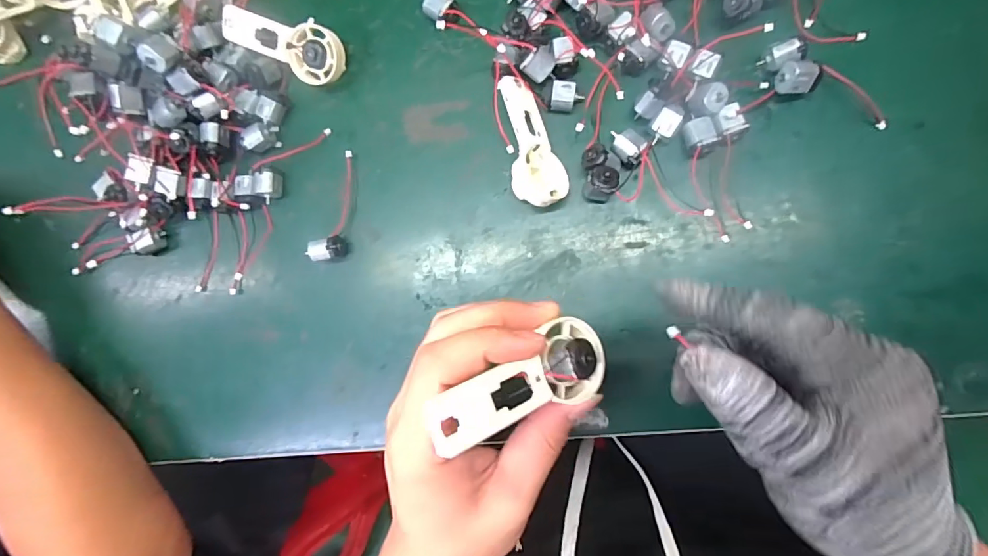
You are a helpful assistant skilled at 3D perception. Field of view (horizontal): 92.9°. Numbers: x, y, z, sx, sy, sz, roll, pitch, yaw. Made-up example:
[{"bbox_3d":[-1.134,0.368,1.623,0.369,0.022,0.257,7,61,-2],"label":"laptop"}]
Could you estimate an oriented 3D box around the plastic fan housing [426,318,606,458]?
[{"bbox_3d":[0.015,0.047,0.209,0.094,0.018,0.037,-19,83,-33],"label":"plastic fan housing"}]

